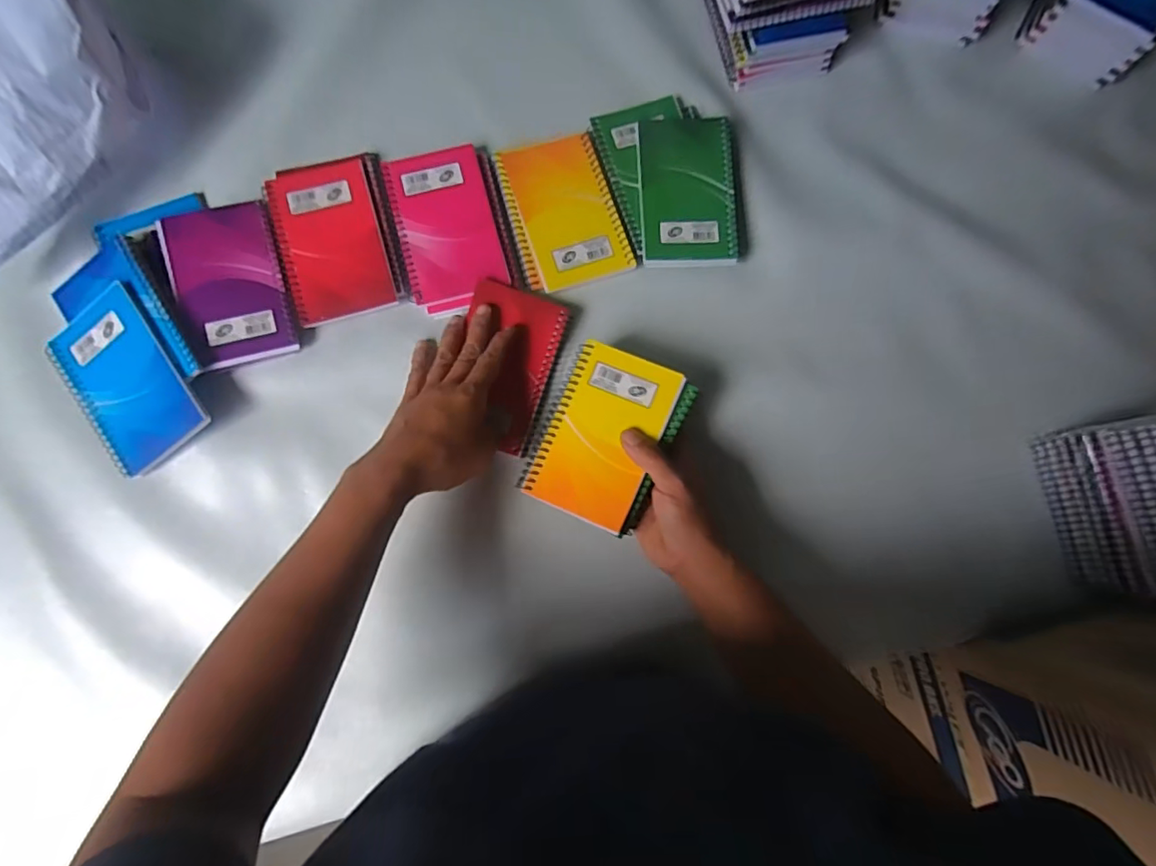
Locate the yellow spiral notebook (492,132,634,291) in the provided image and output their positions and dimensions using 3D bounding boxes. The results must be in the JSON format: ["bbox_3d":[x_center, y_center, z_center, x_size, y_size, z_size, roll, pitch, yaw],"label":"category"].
[{"bbox_3d":[-0.012,-0.192,0.474,0.091,0.005,0.131,-17,85,-6],"label":"yellow spiral notebook"}]

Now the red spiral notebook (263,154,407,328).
[{"bbox_3d":[-0.202,-0.165,0.460,0.094,0.009,0.135,-16,85,-5],"label":"red spiral notebook"}]

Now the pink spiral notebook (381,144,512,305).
[{"bbox_3d":[-0.111,-0.179,0.467,0.082,0.005,0.128,-14,85,-5],"label":"pink spiral notebook"}]

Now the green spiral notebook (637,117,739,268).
[{"bbox_3d":[0.095,-0.212,0.479,0.081,0.012,0.134,-2,84,-4],"label":"green spiral notebook"}]

